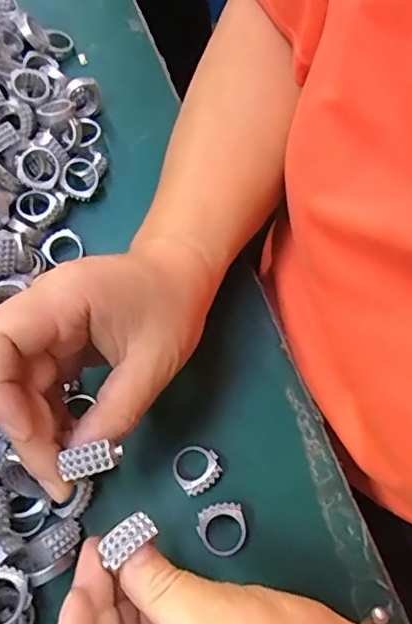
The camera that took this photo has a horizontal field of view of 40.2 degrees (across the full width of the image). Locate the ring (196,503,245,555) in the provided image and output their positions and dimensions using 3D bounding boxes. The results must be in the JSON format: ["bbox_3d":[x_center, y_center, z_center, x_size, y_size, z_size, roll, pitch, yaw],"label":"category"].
[{"bbox_3d":[0.008,0.104,0.270,0.023,0.007,0.024,0,67,0],"label":"ring"}]

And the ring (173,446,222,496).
[{"bbox_3d":[-0.005,0.077,0.282,0.023,0.009,0.023,-35,71,-13],"label":"ring"}]

